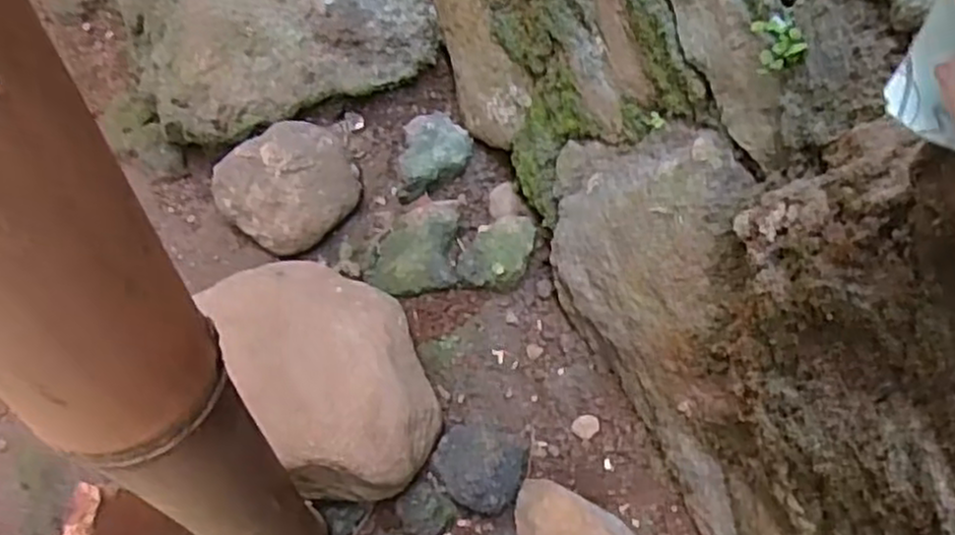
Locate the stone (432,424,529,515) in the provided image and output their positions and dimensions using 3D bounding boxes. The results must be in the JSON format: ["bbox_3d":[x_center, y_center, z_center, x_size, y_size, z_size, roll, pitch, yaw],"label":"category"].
[{"bbox_3d":[0.001,0.153,0.602,0.072,0.042,0.067,23,57,11],"label":"stone"}]

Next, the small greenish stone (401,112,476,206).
[{"bbox_3d":[-0.043,-0.115,0.798,0.068,0.030,0.111,7,56,0],"label":"small greenish stone"}]

